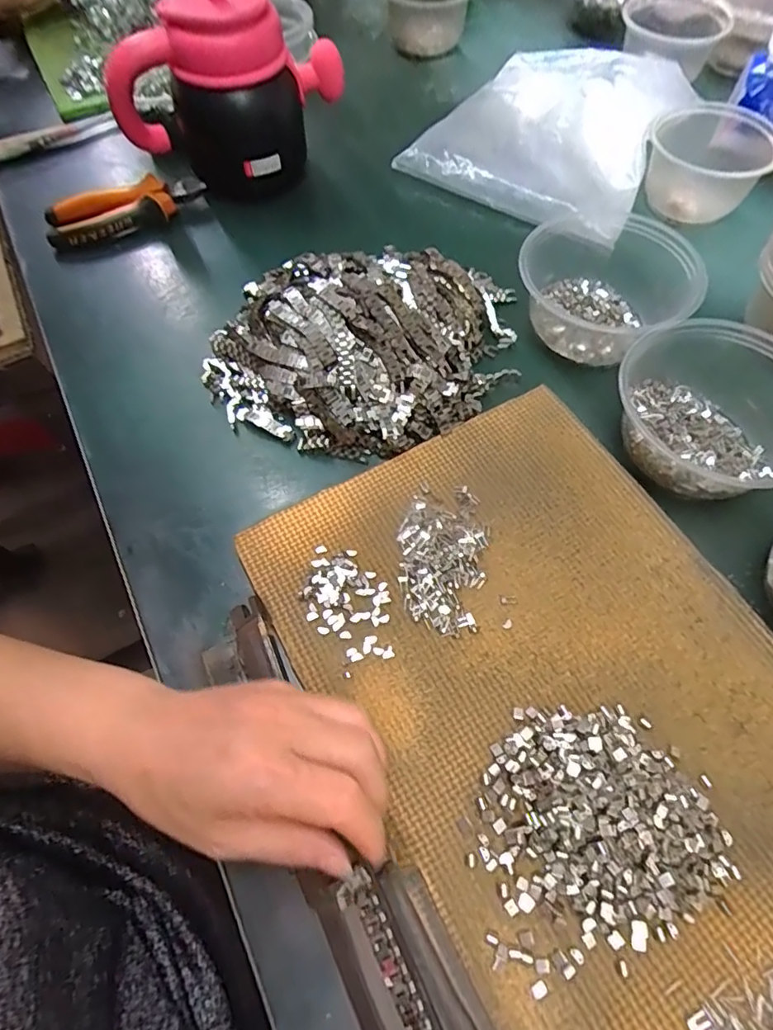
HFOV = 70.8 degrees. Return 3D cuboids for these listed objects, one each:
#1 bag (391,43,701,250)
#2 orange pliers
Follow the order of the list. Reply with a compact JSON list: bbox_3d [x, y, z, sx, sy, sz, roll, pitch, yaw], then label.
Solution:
[{"bbox_3d":[0.173,-0.406,0.559,0.226,0.032,0.304,30,68,16],"label":"bag"},{"bbox_3d":[-0.260,-0.307,0.536,0.150,0.028,0.059,-32,67,-13],"label":"orange pliers"}]

